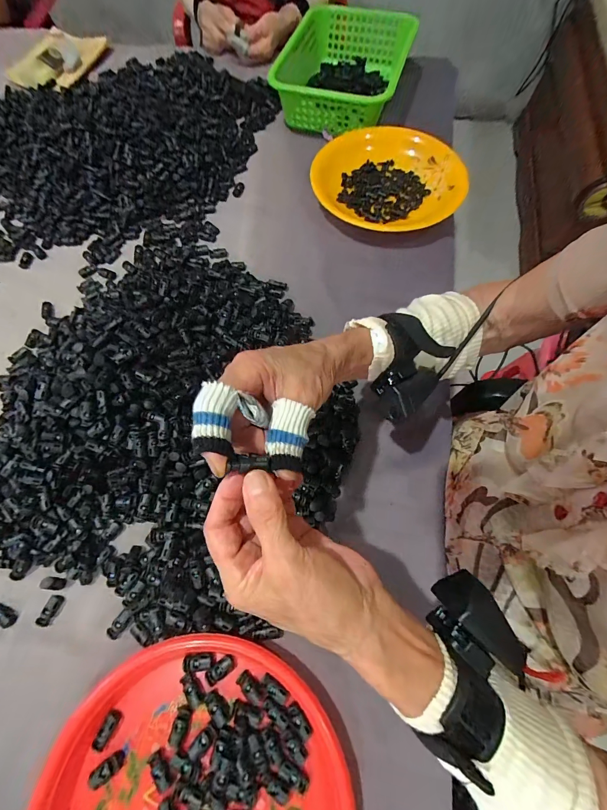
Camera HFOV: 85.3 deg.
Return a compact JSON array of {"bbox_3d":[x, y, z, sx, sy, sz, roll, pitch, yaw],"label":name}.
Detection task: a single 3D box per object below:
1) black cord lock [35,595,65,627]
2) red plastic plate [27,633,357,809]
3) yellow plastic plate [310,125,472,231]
[{"bbox_3d":[-0.260,0.210,0.337,0.012,0.008,0.027,22,71,9],"label":"black cord lock"},{"bbox_3d":[-0.093,0.336,0.266,0.244,0.034,0.246,0,69,1],"label":"red plastic plate"},{"bbox_3d":[0.136,-0.356,0.540,0.232,0.052,0.220,0,69,1],"label":"yellow plastic plate"}]

